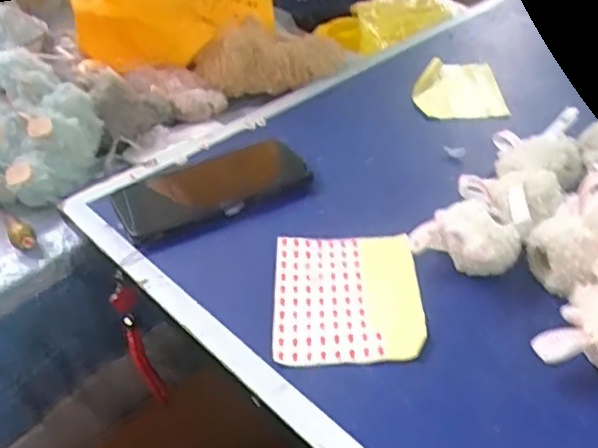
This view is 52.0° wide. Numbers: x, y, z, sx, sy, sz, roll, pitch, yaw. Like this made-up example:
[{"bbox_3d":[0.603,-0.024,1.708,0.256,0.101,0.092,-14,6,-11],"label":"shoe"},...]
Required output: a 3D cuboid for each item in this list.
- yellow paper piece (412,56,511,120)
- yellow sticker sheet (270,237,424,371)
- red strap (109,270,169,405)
[{"bbox_3d":[0.173,-0.147,0.664,0.092,0.019,0.116,2,37,10],"label":"yellow paper piece"},{"bbox_3d":[0.033,0.047,0.431,0.099,0.010,0.116,-3,38,3],"label":"yellow sticker sheet"},{"bbox_3d":[-0.138,0.110,0.534,0.019,0.173,0.030,-19,40,-16],"label":"red strap"}]

